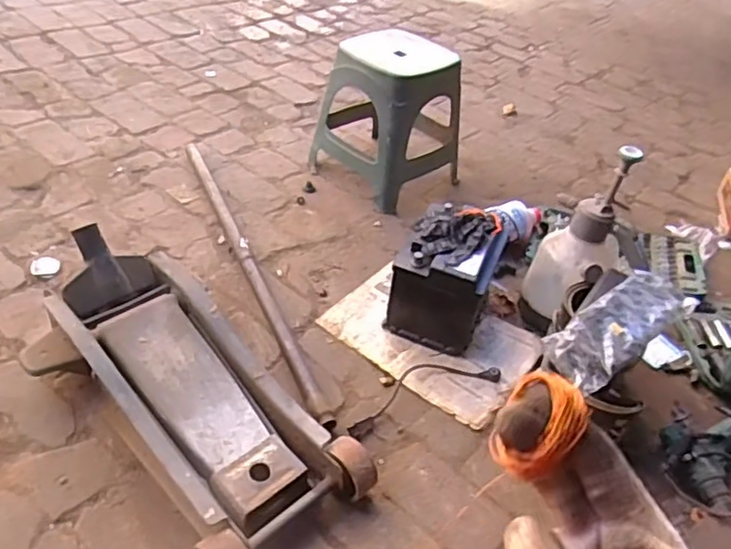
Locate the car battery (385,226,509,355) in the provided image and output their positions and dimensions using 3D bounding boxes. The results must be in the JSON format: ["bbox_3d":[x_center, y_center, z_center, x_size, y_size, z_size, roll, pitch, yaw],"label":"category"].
[{"bbox_3d":[0.152,0.013,1.213,0.167,0.184,0.194,20,43,13],"label":"car battery"}]

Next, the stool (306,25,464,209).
[{"bbox_3d":[0.065,-0.382,1.530,0.272,0.318,0.267,-30,55,-35],"label":"stool"}]

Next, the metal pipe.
[{"bbox_3d":[-0.236,-0.029,1.282,0.036,0.035,0.822,-13,45,-24],"label":"metal pipe"}]

